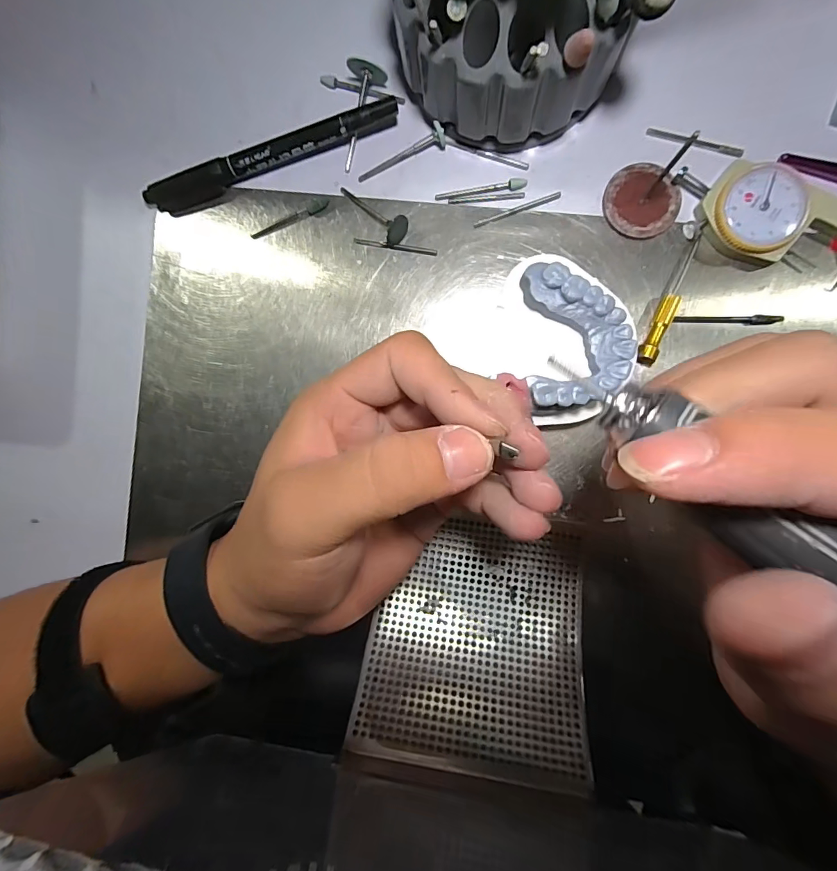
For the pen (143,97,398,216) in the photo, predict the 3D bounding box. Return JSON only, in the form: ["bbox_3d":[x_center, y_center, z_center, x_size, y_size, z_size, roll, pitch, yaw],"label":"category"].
[{"bbox_3d":[-0.075,-0.141,0.214,0.135,0.016,0.013,-17,91,7],"label":"pen"}]

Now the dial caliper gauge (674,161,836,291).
[{"bbox_3d":[0.161,-0.095,0.191,0.090,0.012,0.040,22,95,5],"label":"dial caliper gauge"}]

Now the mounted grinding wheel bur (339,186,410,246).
[{"bbox_3d":[-0.022,-0.112,0.216,0.041,0.015,0.014,43,97,20],"label":"mounted grinding wheel bur"}]

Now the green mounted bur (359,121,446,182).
[{"bbox_3d":[-0.009,-0.140,0.209,0.046,0.010,0.007,-17,92,7],"label":"green mounted bur"}]

